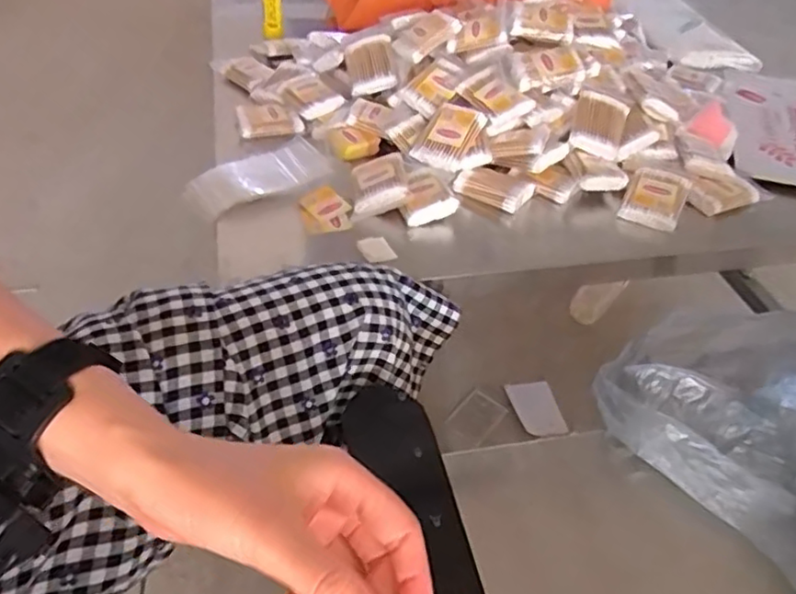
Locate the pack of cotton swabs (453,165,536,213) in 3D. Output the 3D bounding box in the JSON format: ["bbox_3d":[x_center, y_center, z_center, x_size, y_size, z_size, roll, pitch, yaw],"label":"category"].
[{"bbox_3d":[0.103,-0.118,0.675,0.075,0.017,0.048,22,46,18],"label":"pack of cotton swabs"}]

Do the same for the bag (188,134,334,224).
[{"bbox_3d":[-0.144,-0.127,0.663,0.152,0.016,0.074,-27,52,-29],"label":"bag"}]

